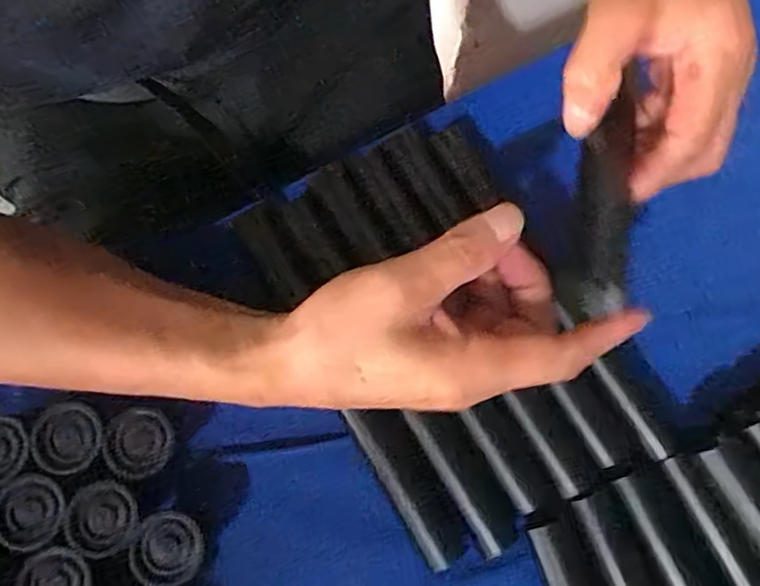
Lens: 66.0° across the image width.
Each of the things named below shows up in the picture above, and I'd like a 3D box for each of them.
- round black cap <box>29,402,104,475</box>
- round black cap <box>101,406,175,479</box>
[{"bbox_3d":[-0.158,0.072,0.295,0.032,0.008,0.036,-34,79,-8],"label":"round black cap"},{"bbox_3d":[-0.123,0.076,0.298,0.032,0.006,0.034,0,77,0],"label":"round black cap"}]

